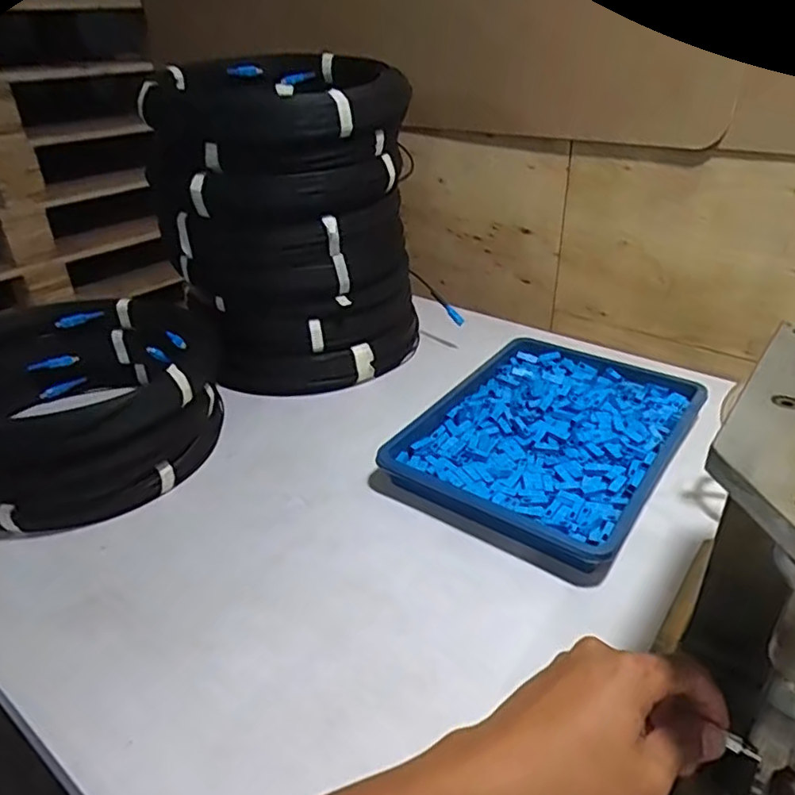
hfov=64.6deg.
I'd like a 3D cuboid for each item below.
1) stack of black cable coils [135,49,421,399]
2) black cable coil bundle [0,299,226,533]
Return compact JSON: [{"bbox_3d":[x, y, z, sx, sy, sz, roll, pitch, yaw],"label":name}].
[{"bbox_3d":[-0.137,-0.220,0.811,0.293,0.349,0.293,-9,31,-12],"label":"stack of black cable coils"},{"bbox_3d":[-0.327,0.005,0.659,0.274,0.130,0.288,-11,32,-15],"label":"black cable coil bundle"}]

